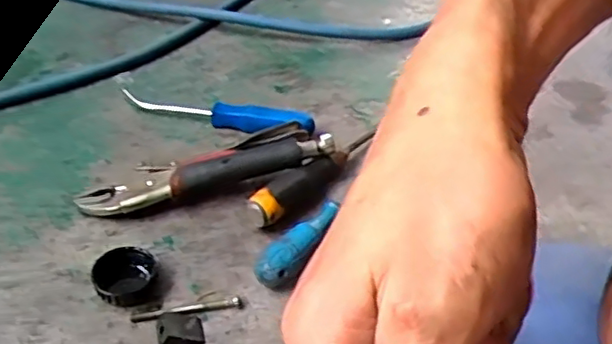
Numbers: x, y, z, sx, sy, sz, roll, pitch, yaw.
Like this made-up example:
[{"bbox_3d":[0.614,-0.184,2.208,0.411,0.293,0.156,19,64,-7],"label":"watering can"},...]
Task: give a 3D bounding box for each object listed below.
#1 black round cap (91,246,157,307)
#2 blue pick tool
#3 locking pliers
[{"bbox_3d":[-0.131,0.076,0.466,0.045,0.020,0.041,3,39,-2],"label":"black round cap"},{"bbox_3d":[-0.089,-0.058,0.629,0.193,0.026,0.028,11,39,8],"label":"blue pick tool"},{"bbox_3d":[-0.087,-0.006,0.554,0.215,0.040,0.059,-11,41,-18],"label":"locking pliers"}]

